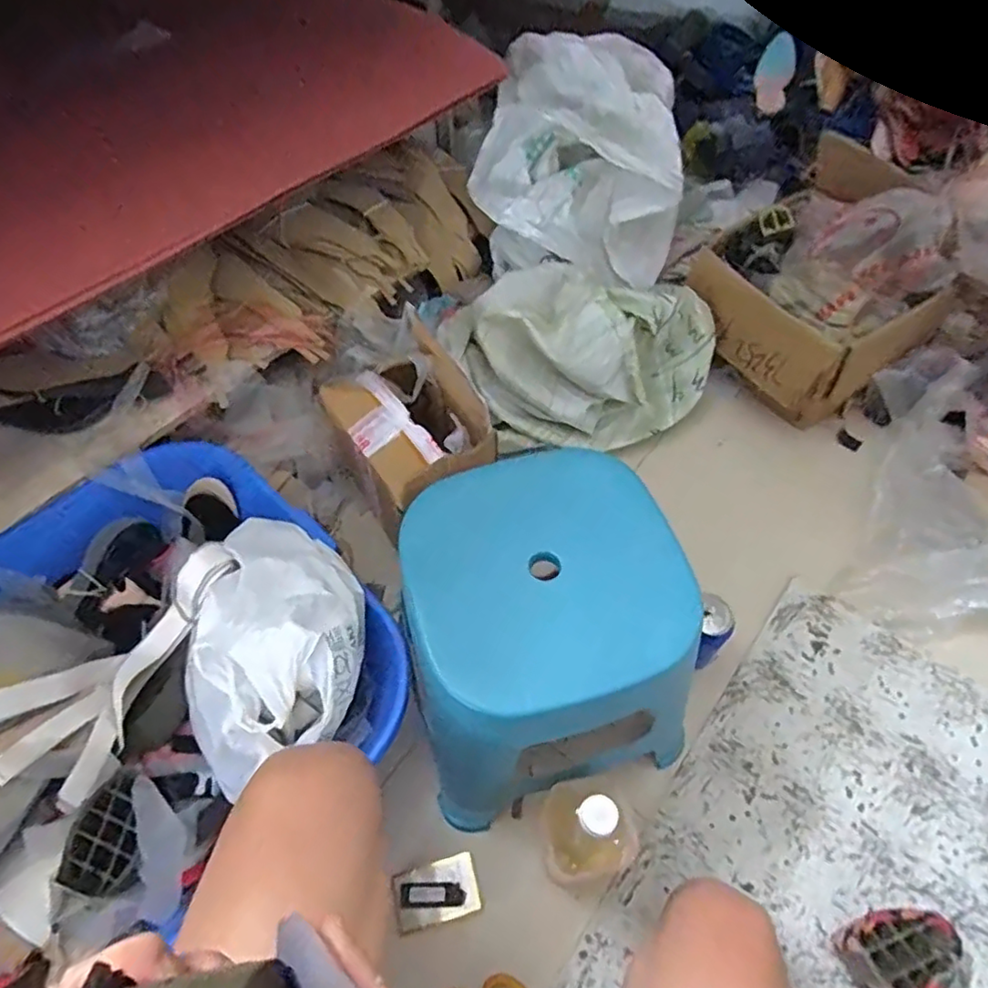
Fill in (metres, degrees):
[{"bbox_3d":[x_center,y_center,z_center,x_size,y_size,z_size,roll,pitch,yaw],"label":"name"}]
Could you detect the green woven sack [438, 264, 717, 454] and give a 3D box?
[{"bbox_3d":[0.152,-0.218,0.983,0.401,0.210,0.239,-19,57,-11],"label":"green woven sack"}]

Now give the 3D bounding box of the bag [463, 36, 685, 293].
[{"bbox_3d":[0.162,-0.634,1.176,0.366,0.249,0.455,2,56,3],"label":"bag"}]

